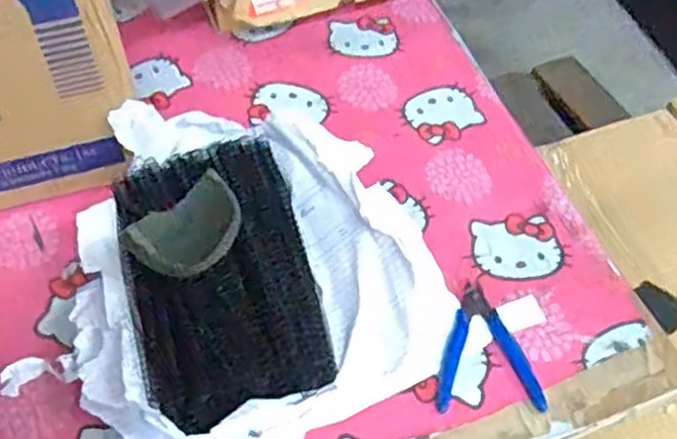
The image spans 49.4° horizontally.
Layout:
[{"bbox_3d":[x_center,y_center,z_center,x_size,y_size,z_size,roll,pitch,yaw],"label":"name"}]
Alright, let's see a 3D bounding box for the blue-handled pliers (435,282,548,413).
[{"bbox_3d":[0.123,0.104,0.612,0.084,0.008,0.111,3,54,-1],"label":"blue-handled pliers"}]

